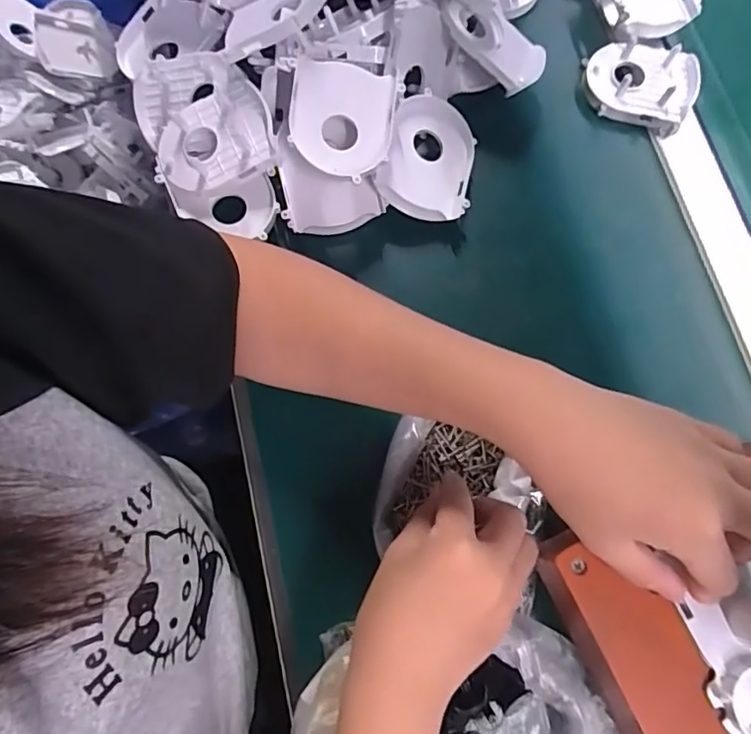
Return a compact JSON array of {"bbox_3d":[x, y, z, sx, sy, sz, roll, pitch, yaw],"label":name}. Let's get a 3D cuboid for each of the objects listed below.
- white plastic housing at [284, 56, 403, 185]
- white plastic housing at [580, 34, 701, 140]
[{"bbox_3d":[-0.022,-0.160,0.355,0.066,0.034,0.074,13,76,1],"label":"white plastic housing"},{"bbox_3d":[0.206,-0.223,0.430,0.083,0.035,0.065,22,76,4],"label":"white plastic housing"}]

